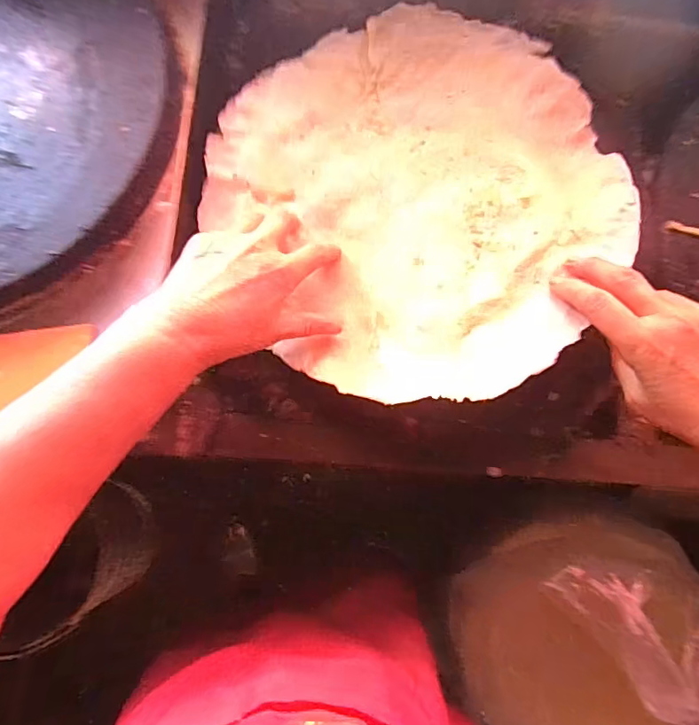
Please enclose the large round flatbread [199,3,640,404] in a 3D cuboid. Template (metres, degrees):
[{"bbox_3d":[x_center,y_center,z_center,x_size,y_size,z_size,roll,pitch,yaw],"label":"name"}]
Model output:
[{"bbox_3d":[0.060,-0.143,0.415,0.314,0.030,0.339,-1,75,4],"label":"large round flatbread"}]

